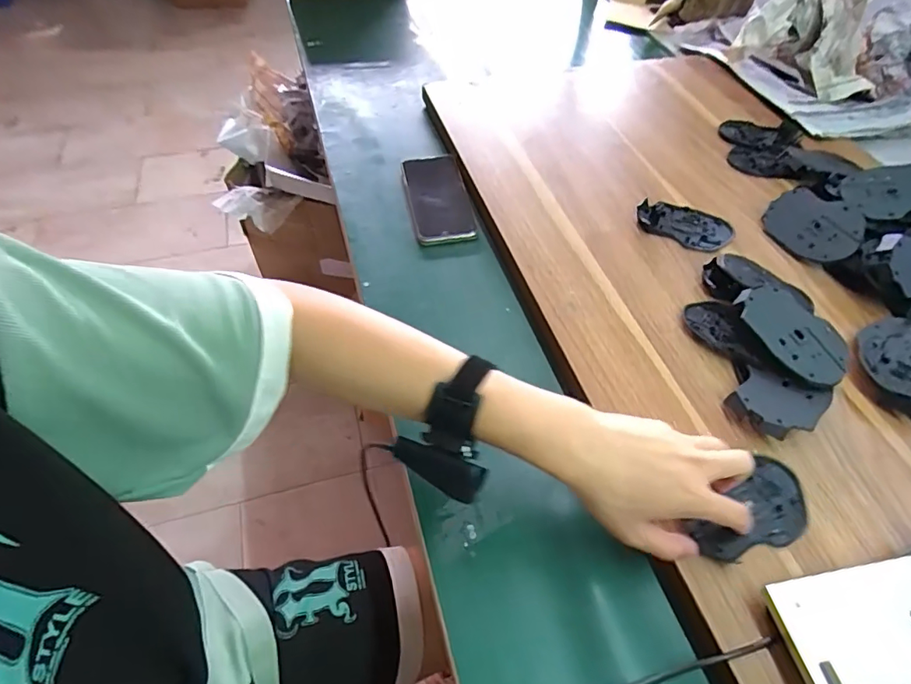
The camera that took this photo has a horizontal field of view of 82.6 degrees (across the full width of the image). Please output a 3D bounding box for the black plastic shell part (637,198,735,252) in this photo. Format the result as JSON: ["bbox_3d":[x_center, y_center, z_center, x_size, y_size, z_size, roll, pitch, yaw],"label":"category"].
[{"bbox_3d":[0.284,-0.148,0.640,0.112,0.014,0.076,24,56,16],"label":"black plastic shell part"}]

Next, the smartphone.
[{"bbox_3d":[-0.026,-0.198,0.698,0.079,0.010,0.172,-8,54,-8],"label":"smartphone"}]

